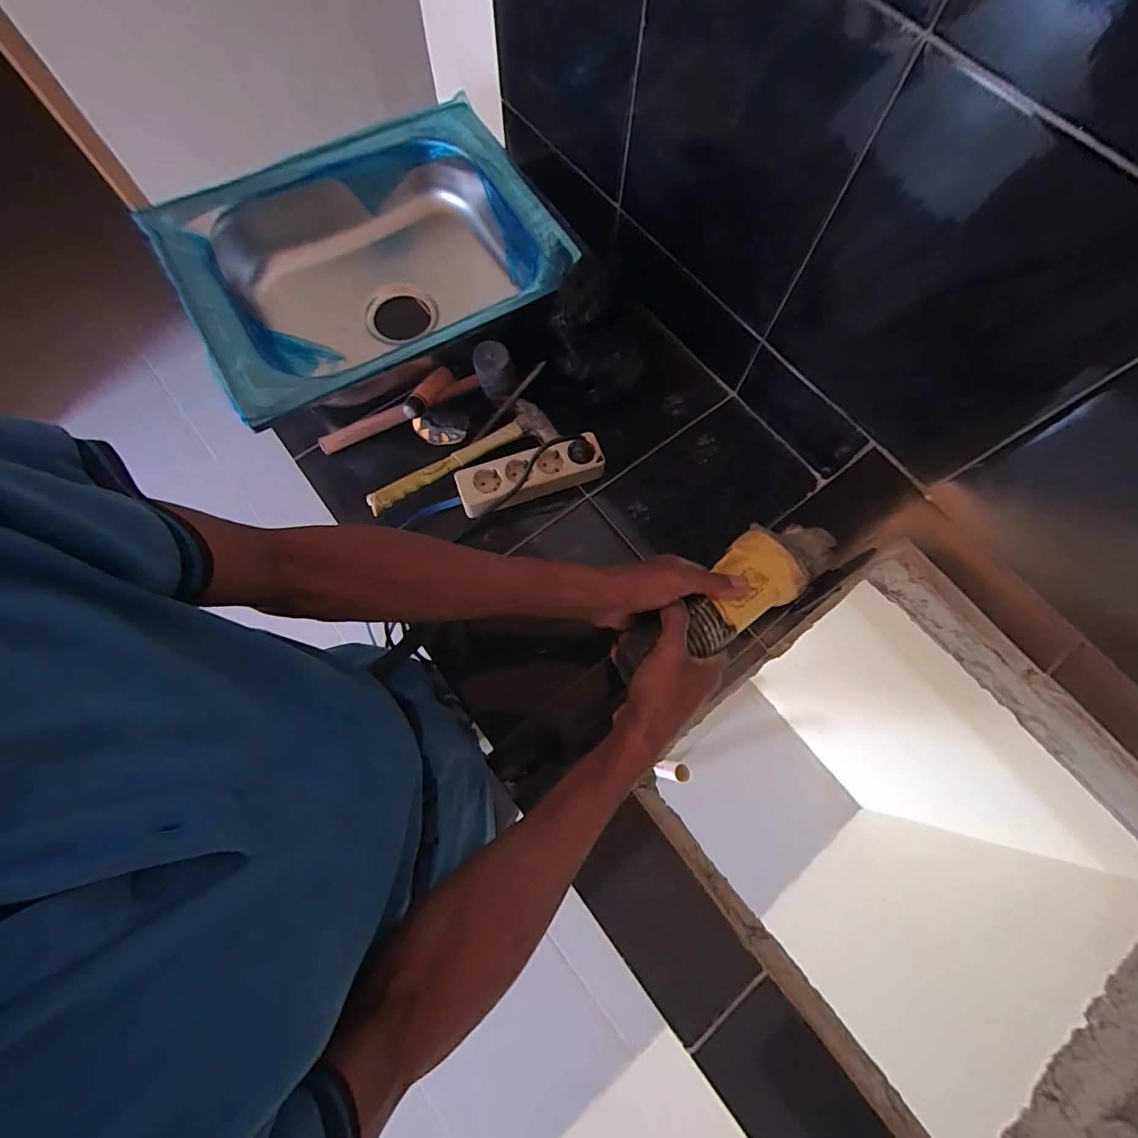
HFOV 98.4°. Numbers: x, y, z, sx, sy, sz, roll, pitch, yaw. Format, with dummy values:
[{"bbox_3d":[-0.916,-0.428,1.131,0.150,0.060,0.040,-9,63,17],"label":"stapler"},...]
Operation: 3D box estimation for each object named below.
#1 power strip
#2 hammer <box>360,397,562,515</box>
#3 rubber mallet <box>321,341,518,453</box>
[{"bbox_3d":[-0.052,-0.129,0.669,0.196,0.043,0.057,-19,74,-8],"label":"power strip"},{"bbox_3d":[-0.147,-0.157,0.671,0.269,0.030,0.073,-28,75,-10],"label":"hammer"},{"bbox_3d":[-0.210,-0.221,0.676,0.290,0.086,0.063,-22,74,4],"label":"rubber mallet"}]

